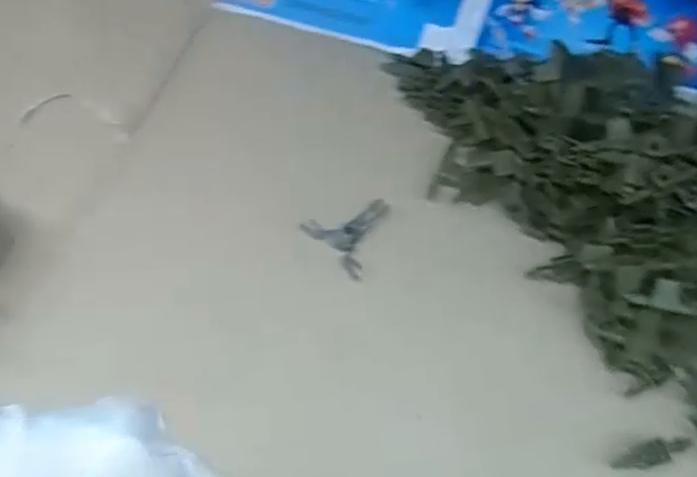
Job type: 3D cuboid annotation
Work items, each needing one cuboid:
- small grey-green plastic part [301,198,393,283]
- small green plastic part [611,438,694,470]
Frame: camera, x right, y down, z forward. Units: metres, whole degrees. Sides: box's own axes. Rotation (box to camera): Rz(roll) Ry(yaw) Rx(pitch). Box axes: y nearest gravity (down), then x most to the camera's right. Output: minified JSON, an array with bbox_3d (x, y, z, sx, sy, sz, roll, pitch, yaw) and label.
[{"bbox_3d":[0.008,-0.011,0.635,0.072,0.014,0.076,42,71,18],"label":"small grey-green plastic part"},{"bbox_3d":[0.246,0.171,0.534,0.067,0.015,0.019,-15,65,-7],"label":"small green plastic part"}]

